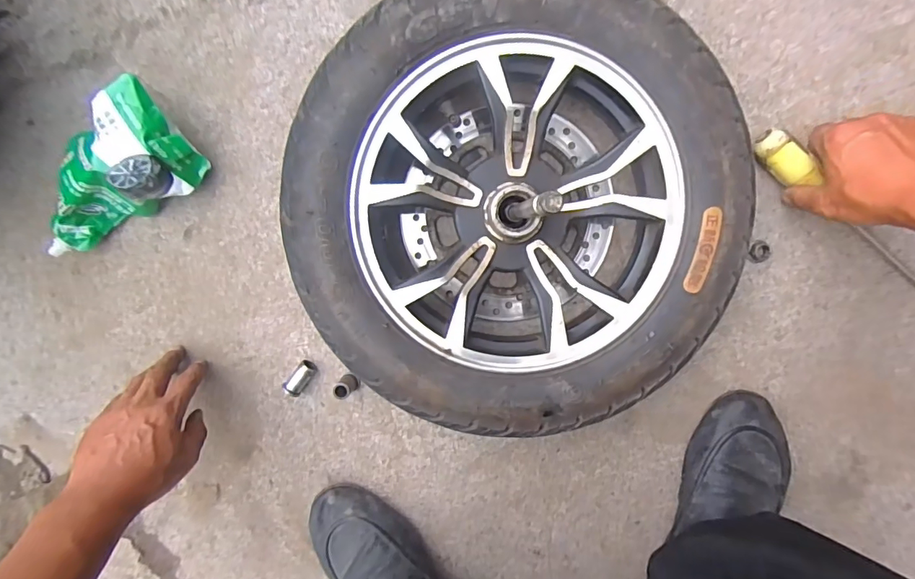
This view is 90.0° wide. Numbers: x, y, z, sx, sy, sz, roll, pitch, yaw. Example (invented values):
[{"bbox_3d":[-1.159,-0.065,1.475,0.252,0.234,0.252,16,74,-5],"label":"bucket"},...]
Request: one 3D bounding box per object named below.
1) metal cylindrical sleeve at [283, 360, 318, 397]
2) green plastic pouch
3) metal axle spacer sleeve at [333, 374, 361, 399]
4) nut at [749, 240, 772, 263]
[{"bbox_3d":[-0.172,0.098,0.503,0.020,0.018,0.041,40,97,-3],"label":"metal cylindrical sleeve"},{"bbox_3d":[-0.355,-0.114,0.459,0.187,0.064,0.104,-28,95,6],"label":"green plastic pouch"},{"bbox_3d":[-0.120,0.106,0.489,0.021,0.035,0.017,42,97,-3],"label":"metal axle spacer sleeve"},{"bbox_3d":[0.307,-0.038,0.465,0.019,0.008,0.022,29,98,-1],"label":"nut"}]

